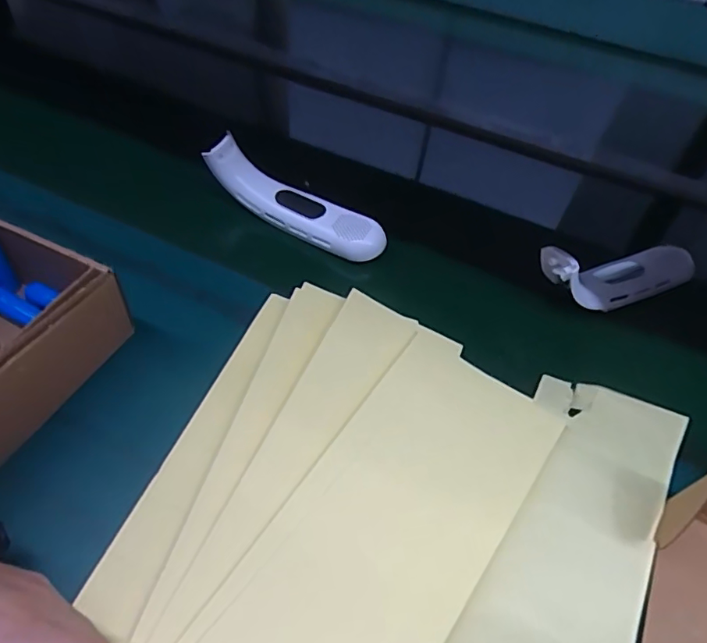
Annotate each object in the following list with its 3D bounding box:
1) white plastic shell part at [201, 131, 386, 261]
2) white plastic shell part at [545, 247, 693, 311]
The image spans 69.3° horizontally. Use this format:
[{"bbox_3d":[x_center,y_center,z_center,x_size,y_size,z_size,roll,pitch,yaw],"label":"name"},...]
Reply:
[{"bbox_3d":[-0.054,-0.126,0.528,0.191,0.063,0.047,22,53,17],"label":"white plastic shell part"},{"bbox_3d":[0.262,-0.046,0.505,0.190,0.045,0.050,-5,49,-29],"label":"white plastic shell part"}]

